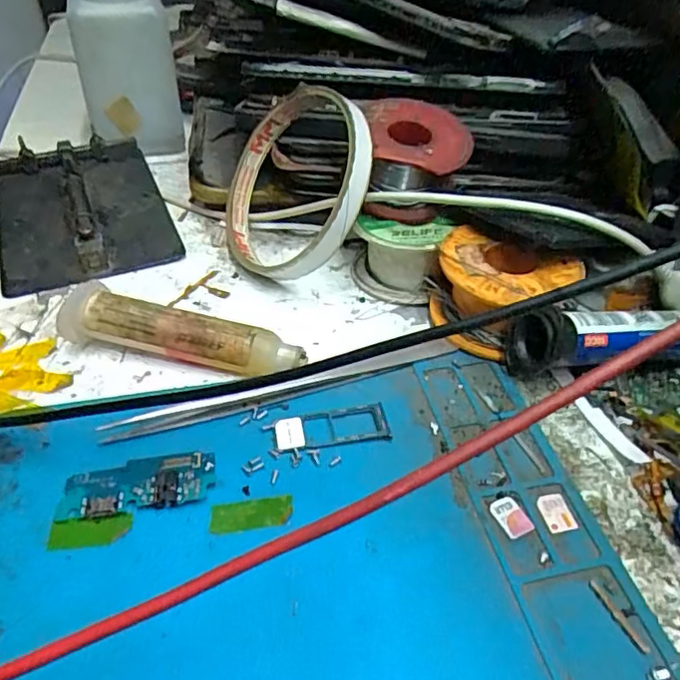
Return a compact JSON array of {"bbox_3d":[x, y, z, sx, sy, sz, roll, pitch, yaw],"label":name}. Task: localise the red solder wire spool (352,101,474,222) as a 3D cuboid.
[{"bbox_3d":[0.032,-0.076,0.253,0.043,0.037,0.051,1,42,0],"label":"red solder wire spool"}]

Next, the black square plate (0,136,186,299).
[{"bbox_3d":[-0.132,-0.069,0.302,0.079,0.014,0.123,-17,45,-19],"label":"black square plate"}]

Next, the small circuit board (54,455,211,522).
[{"bbox_3d":[-0.062,0.044,0.181,0.045,0.004,0.017,-7,43,-9],"label":"small circuit board"}]

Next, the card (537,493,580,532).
[{"bbox_3d":[0.066,0.052,0.179,0.009,0.004,0.012,-5,44,-9],"label":"card"}]

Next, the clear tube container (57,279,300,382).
[{"bbox_3d":[-0.059,-0.001,0.220,0.091,0.022,0.014,10,43,9],"label":"clear tube container"}]

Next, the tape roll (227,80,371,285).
[{"bbox_3d":[-0.022,-0.065,0.257,0.013,0.086,0.080,11,53,-44],"label":"tape roll"}]

